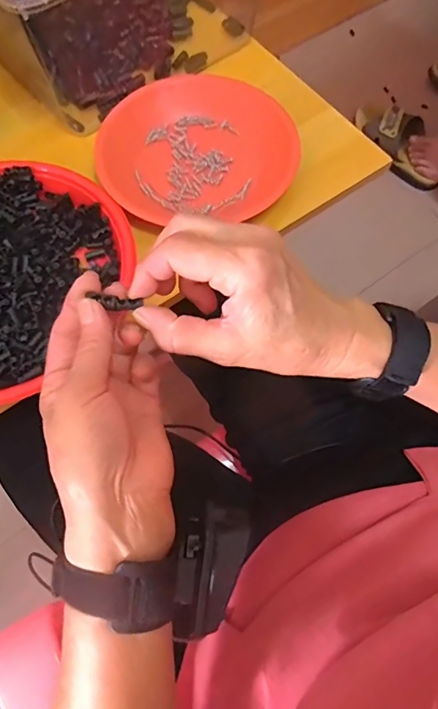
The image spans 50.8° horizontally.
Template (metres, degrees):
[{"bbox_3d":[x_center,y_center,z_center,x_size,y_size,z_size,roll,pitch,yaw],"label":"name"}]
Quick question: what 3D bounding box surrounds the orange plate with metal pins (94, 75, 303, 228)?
[{"bbox_3d":[-0.023,-0.202,0.459,0.187,0.030,0.163,-27,70,-10],"label":"orange plate with metal pins"}]

